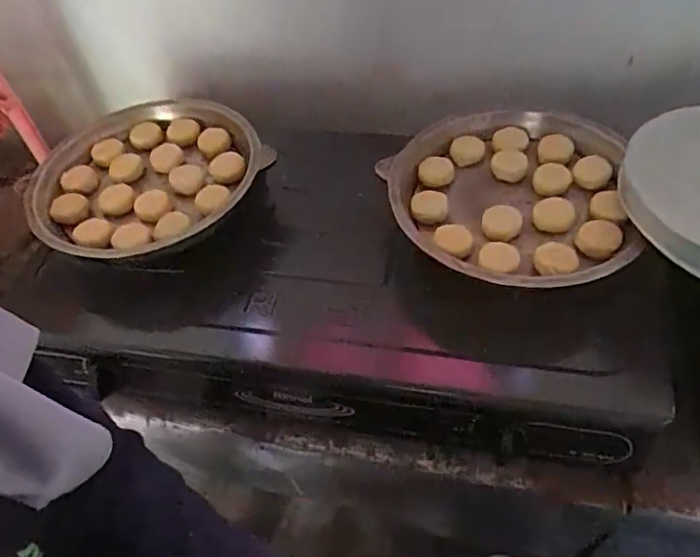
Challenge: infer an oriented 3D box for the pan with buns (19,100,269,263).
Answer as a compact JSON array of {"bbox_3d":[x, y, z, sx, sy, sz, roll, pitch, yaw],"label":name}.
[{"bbox_3d":[-0.239,-0.122,0.650,0.255,0.038,0.246,-3,51,4],"label":"pan with buns"}]

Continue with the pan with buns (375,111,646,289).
[{"bbox_3d":[0.160,-0.088,0.582,0.237,0.043,0.252,3,52,8],"label":"pan with buns"}]

